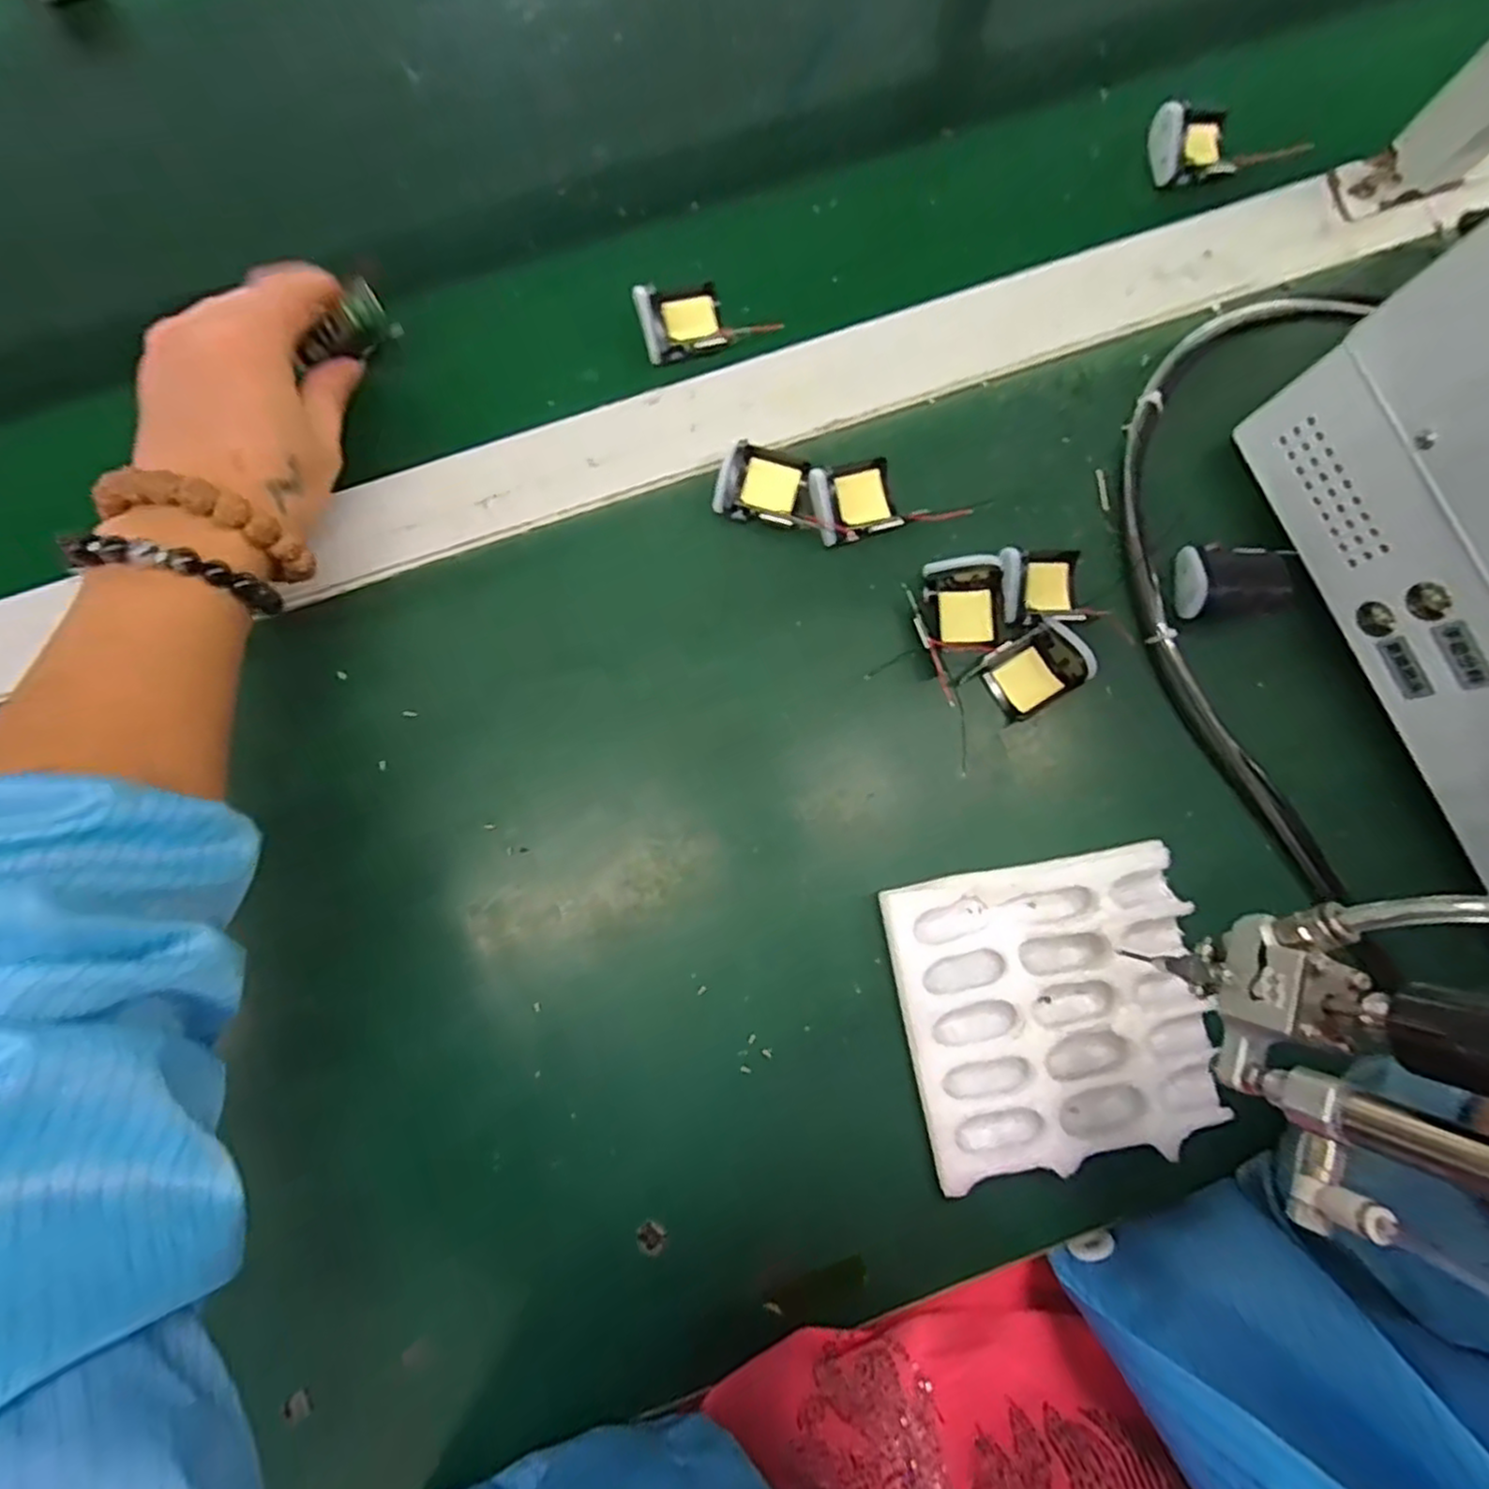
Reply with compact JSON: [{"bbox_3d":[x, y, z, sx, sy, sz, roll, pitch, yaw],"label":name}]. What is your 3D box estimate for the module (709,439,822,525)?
[{"bbox_3d":[0.012,-0.128,0.349,0.048,0.017,0.038,9,85,-1],"label":"module"}]

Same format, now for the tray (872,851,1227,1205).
[{"bbox_3d":[0.137,0.117,0.320,0.130,0.019,0.124,-9,86,-3],"label":"tray"}]

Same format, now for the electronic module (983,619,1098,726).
[{"bbox_3d":[0.140,-0.036,0.340,0.043,0.020,0.034,-34,87,-4],"label":"electronic module"}]

